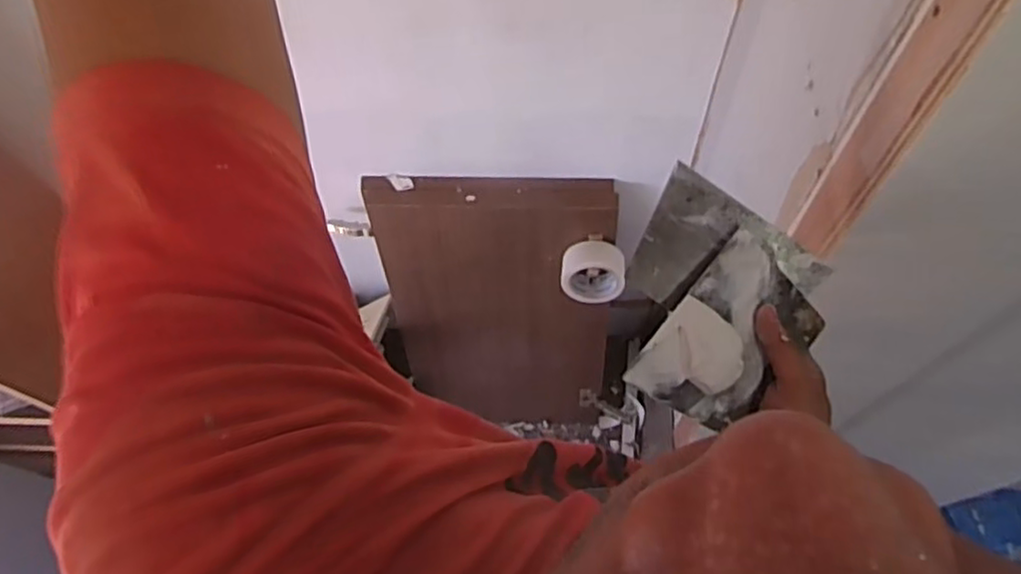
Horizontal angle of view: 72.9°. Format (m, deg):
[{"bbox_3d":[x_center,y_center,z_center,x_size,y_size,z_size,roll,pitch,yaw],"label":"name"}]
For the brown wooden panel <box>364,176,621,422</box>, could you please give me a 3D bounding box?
[{"bbox_3d":[-0.017,0.064,1.298,0.390,0.641,0.032,-1,47,4],"label":"brown wooden panel"}]

